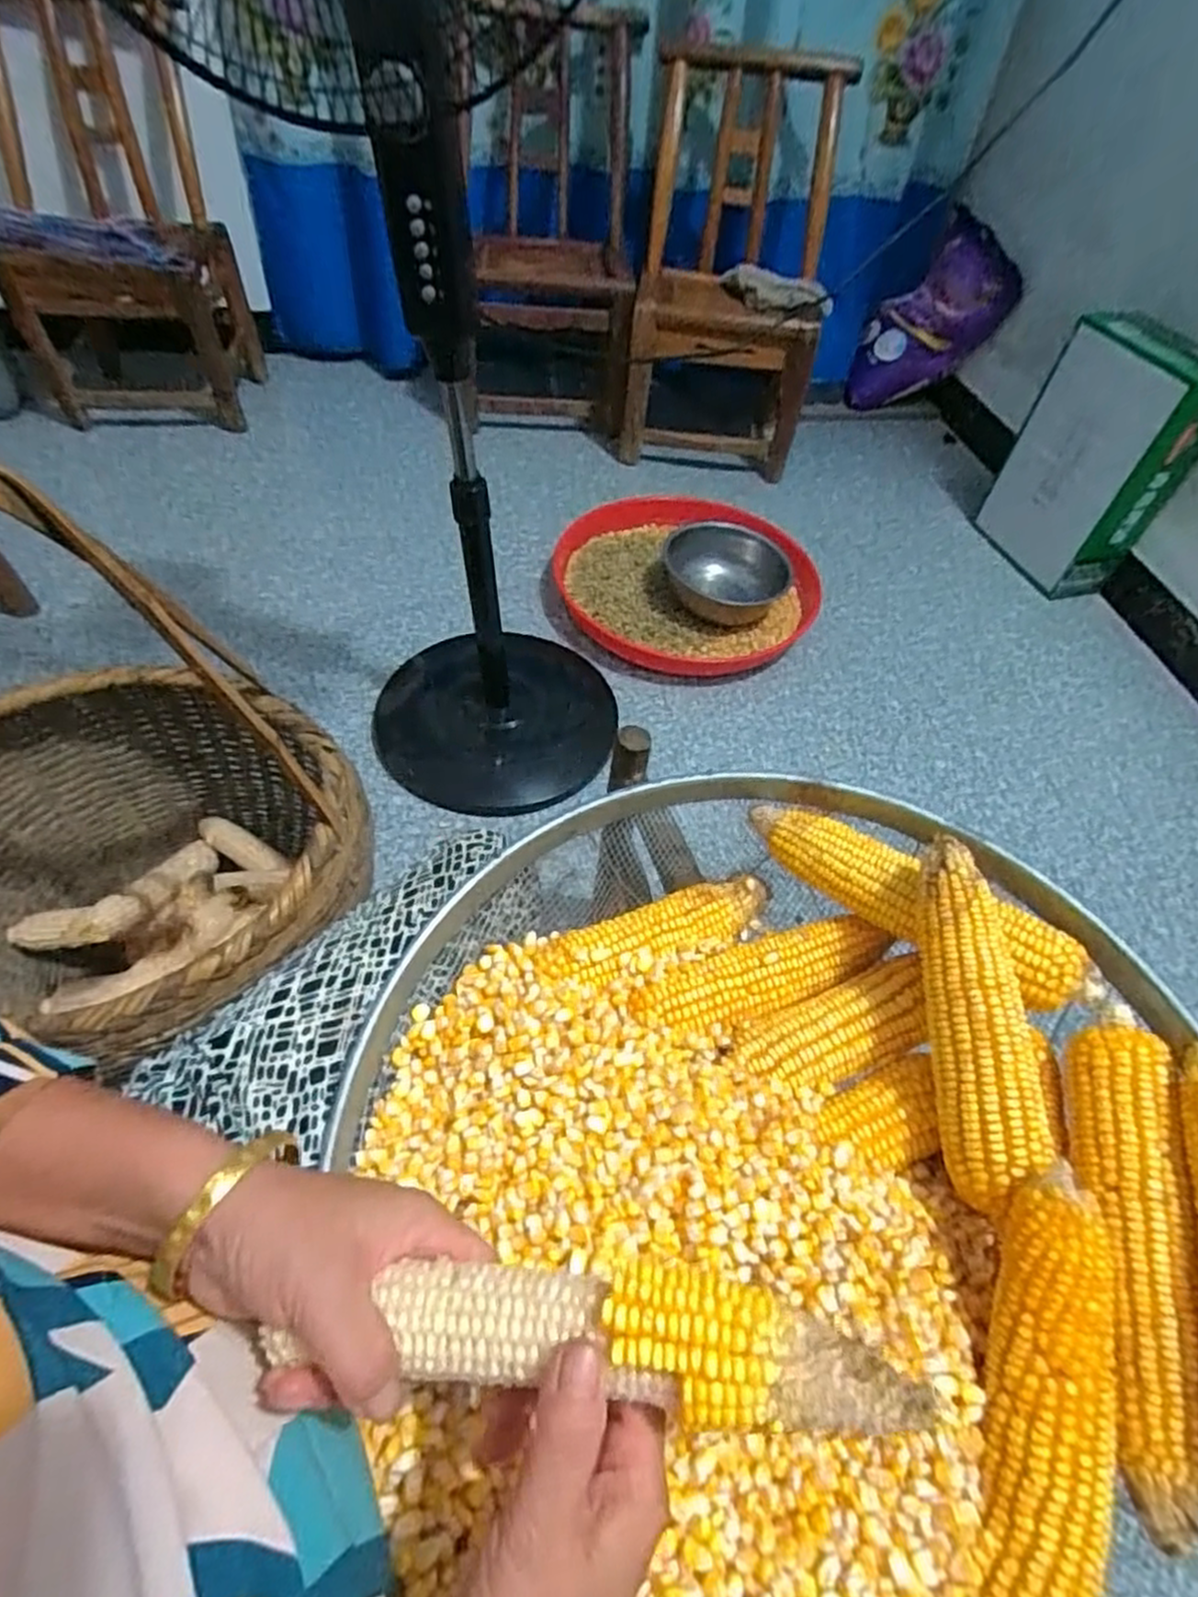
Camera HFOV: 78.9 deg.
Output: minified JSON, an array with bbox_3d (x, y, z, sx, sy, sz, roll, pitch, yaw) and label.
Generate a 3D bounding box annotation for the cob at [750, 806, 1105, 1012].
[{"bbox_3d":[0.213,0.067,0.499,0.233,0.048,0.049,37,59,21],"label":"cob"}]

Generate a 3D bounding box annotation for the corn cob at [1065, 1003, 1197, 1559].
[{"bbox_3d":[0.283,0.229,0.385,0.042,0.042,0.239,14,54,6],"label":"corn cob"}]

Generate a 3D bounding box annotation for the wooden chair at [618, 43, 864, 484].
[{"bbox_3d":[0.275,-1.094,1.507,0.369,0.624,0.483,9,53,1],"label":"wooden chair"}]

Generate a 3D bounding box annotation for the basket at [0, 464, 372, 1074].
[{"bbox_3d":[-0.404,-0.018,0.588,0.386,0.547,0.313,30,57,17],"label":"basket"}]

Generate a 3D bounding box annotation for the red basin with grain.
[{"bbox_3d":[0.143,-0.395,1.279,0.387,0.100,0.448,-24,59,-21],"label":"red basin with grain"}]

